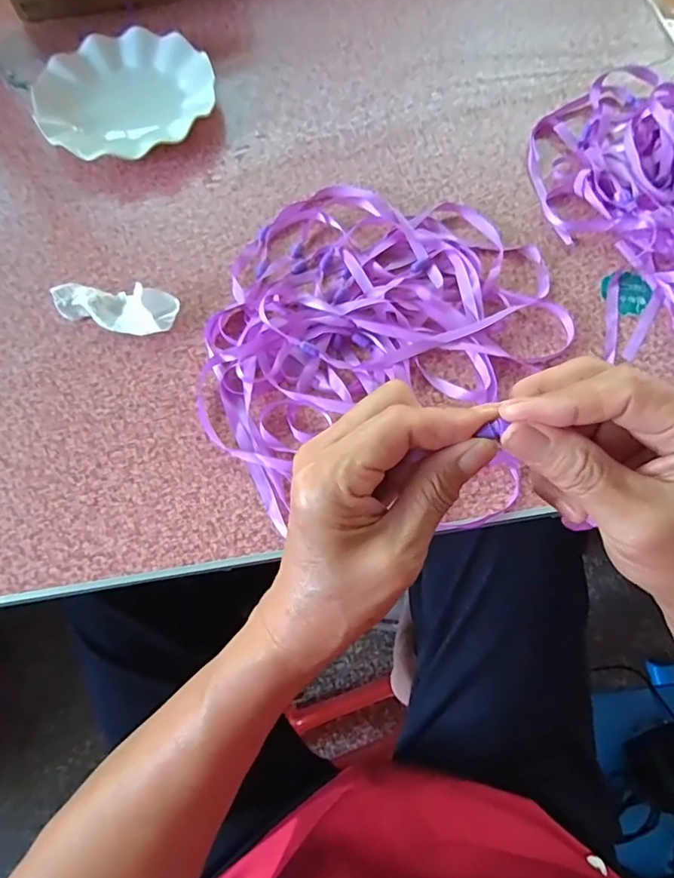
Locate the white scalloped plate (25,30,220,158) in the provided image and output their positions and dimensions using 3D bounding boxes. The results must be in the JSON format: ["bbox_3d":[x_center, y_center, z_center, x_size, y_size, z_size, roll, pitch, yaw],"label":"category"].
[{"bbox_3d":[-0.220,-0.359,0.537,0.177,0.028,0.177,0,69,1],"label":"white scalloped plate"}]

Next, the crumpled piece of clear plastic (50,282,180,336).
[{"bbox_3d":[-0.192,-0.116,0.445,0.104,0.021,0.039,11,70,5],"label":"crumpled piece of clear plastic"}]

